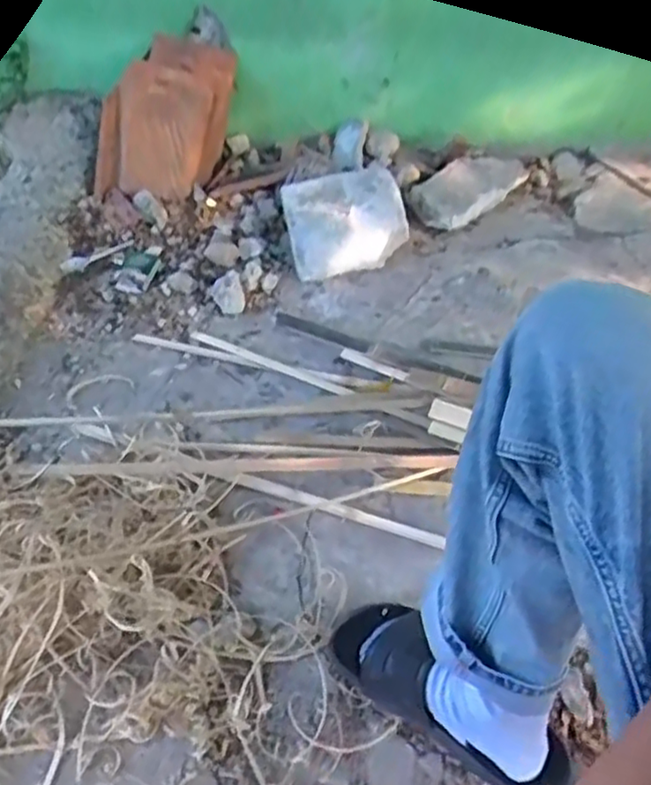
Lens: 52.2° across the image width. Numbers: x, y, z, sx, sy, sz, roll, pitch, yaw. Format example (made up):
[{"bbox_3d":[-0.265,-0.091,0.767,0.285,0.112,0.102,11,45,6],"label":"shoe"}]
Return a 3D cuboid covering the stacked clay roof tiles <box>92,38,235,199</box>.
[{"bbox_3d":[-0.350,-0.592,1.455,0.253,0.360,0.117,11,16,-23],"label":"stacked clay roof tiles"}]

